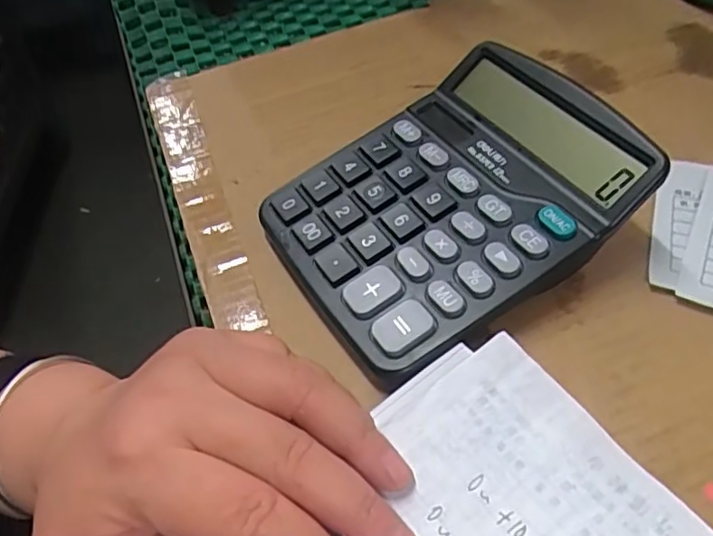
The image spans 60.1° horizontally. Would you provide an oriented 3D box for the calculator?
[{"bbox_3d":[0.043,-0.034,0.270,0.155,0.045,0.118,-27,52,-16],"label":"calculator"}]

